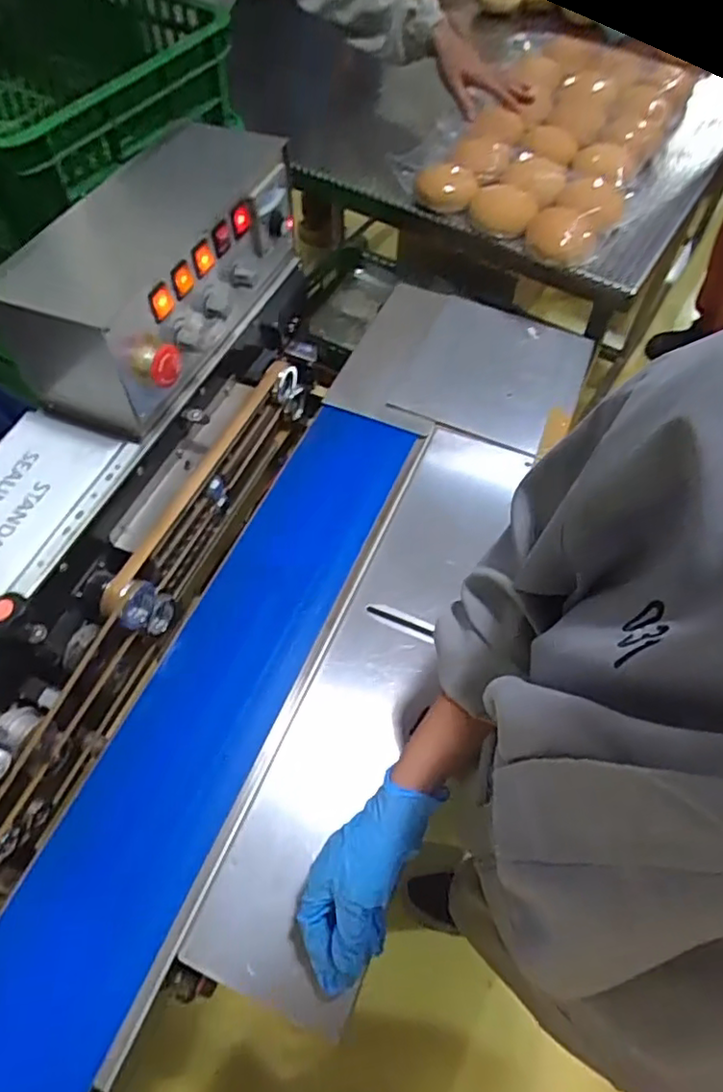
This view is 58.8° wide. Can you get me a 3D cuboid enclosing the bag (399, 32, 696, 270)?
[{"bbox_3d":[0.305,-0.655,1.012,0.308,0.094,0.516,28,62,16],"label":"bag"}]

